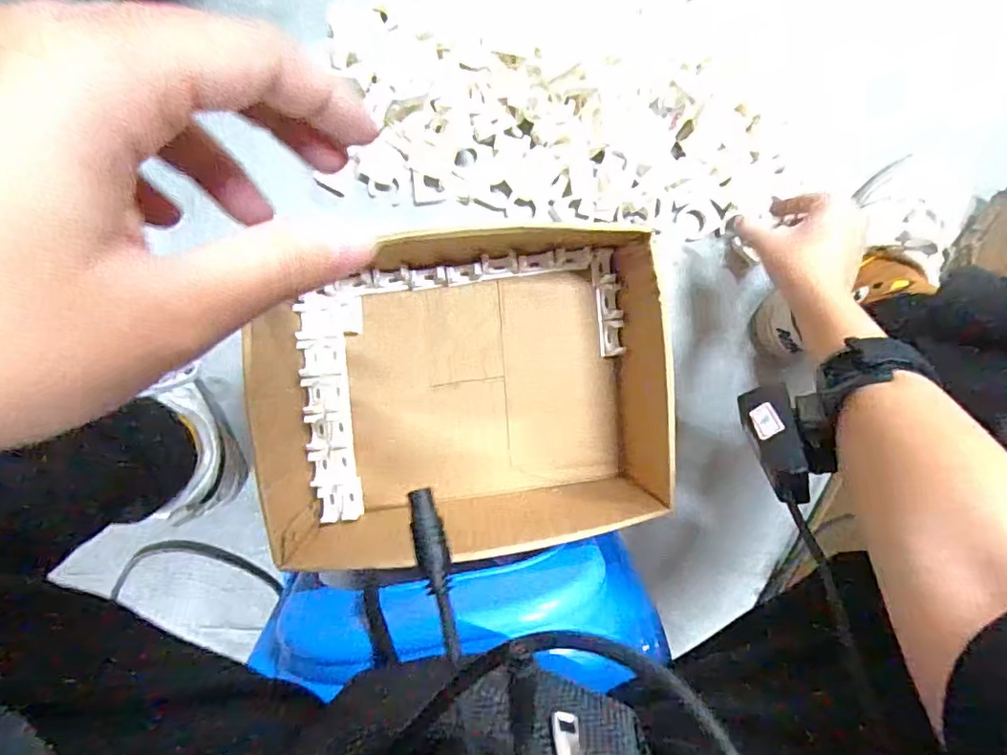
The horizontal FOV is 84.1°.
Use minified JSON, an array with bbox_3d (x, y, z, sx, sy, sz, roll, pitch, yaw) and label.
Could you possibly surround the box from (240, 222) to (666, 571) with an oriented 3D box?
[{"bbox_3d":[-0.031,0.009,0.467,0.302,0.117,0.273,-5,93,-4],"label":"box"}]

